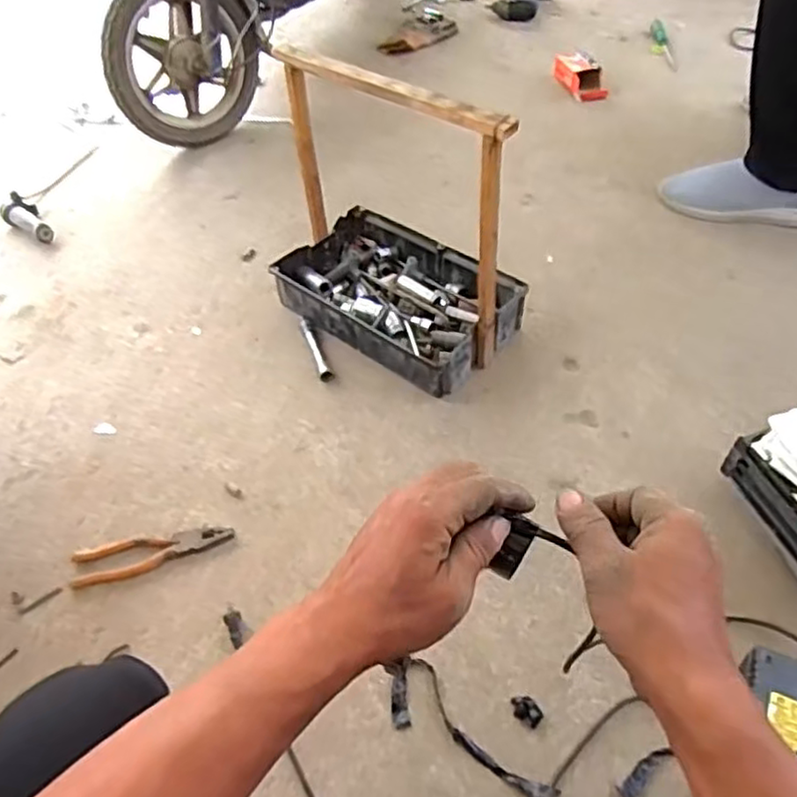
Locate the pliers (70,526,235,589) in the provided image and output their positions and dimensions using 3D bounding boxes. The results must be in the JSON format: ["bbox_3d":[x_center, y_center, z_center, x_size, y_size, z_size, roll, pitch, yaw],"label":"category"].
[{"bbox_3d":[-0.295,0.184,0.819,0.184,0.020,0.046,-13,53,-6],"label":"pliers"}]

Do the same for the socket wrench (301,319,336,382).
[{"bbox_3d":[-0.126,-0.079,1.027,0.020,0.019,0.139,-18,54,-10],"label":"socket wrench"}]

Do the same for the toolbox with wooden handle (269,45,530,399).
[{"bbox_3d":[-0.012,-0.247,0.936,0.356,0.354,0.227,34,62,26],"label":"toolbox with wooden handle"}]

